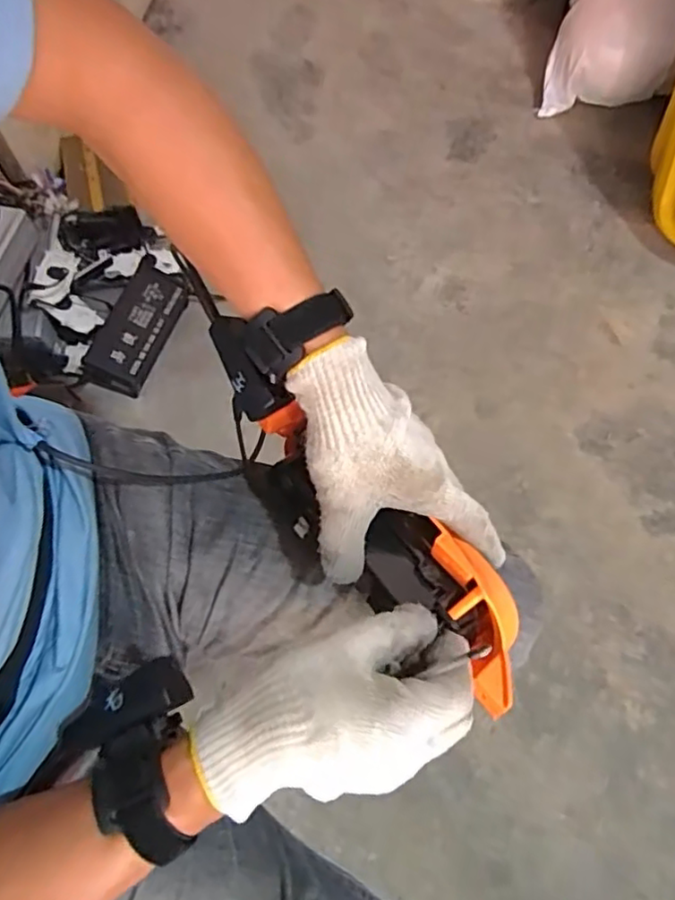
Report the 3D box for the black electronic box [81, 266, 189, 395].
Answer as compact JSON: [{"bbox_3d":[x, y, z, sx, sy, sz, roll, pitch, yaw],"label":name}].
[{"bbox_3d":[-0.335,-0.200,1.035,0.100,0.033,0.225,18,68,9],"label":"black electronic box"}]

